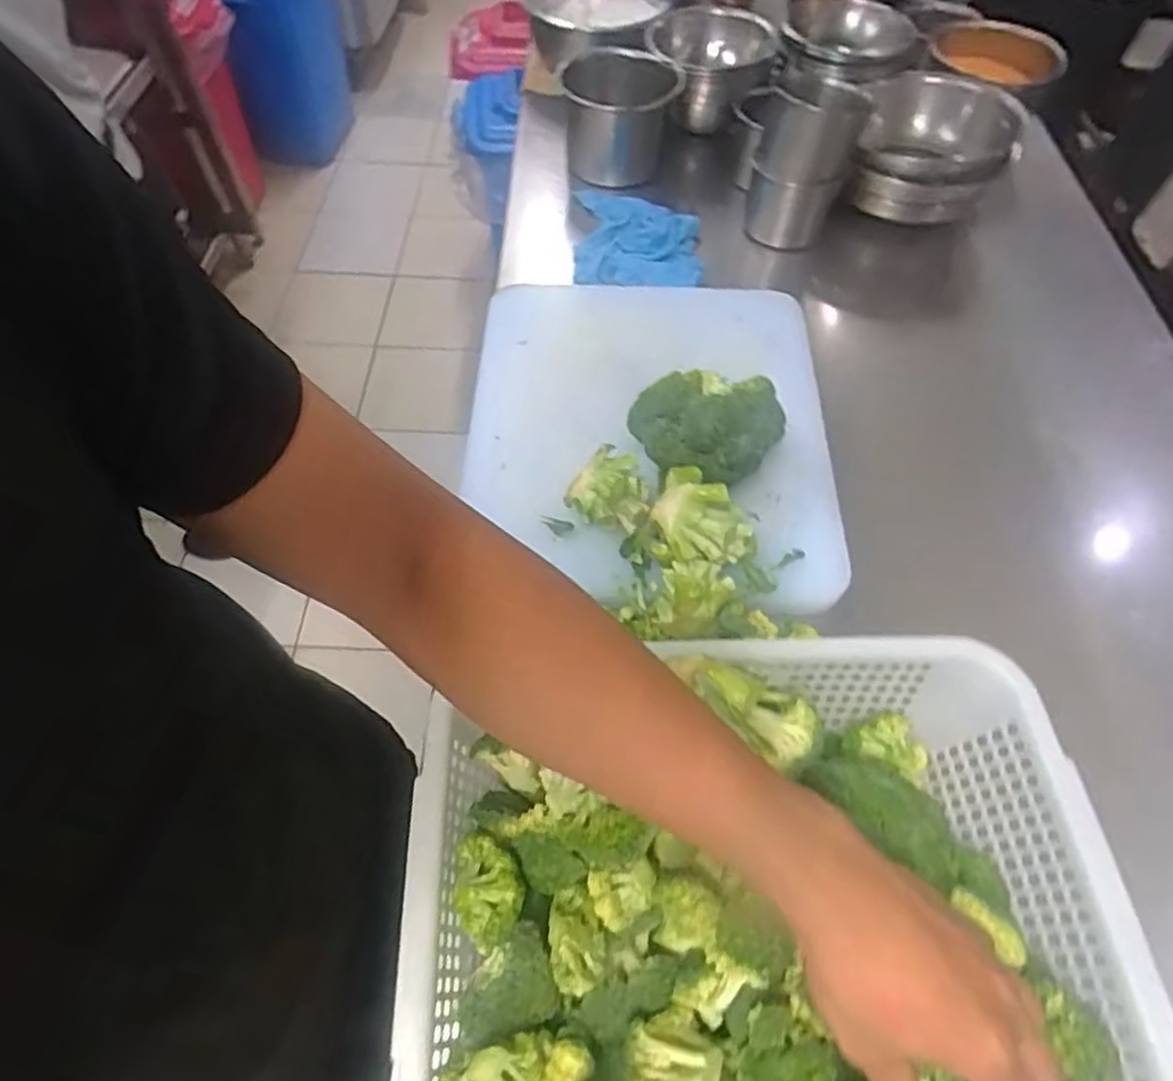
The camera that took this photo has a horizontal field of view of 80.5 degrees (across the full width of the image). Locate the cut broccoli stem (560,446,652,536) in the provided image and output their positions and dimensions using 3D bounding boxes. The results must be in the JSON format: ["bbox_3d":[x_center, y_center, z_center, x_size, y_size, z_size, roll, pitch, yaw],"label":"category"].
[{"bbox_3d":[0.024,-0.045,0.590,0.061,0.056,0.061,38,64,19],"label":"cut broccoli stem"}]

